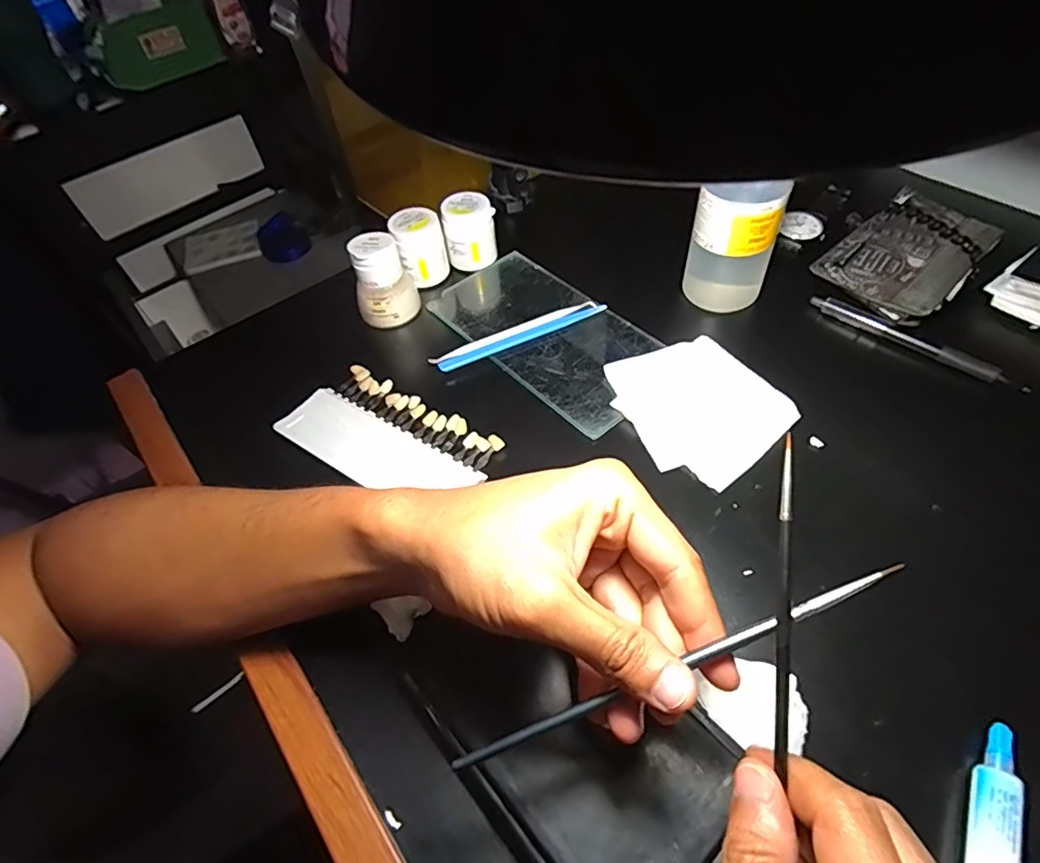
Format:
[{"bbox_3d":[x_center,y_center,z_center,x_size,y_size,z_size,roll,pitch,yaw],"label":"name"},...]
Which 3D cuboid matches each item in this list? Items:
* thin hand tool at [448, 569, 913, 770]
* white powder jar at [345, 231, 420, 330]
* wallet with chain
[{"bbox_3d":[0.054,0.088,0.207,0.177,0.004,0.006,-28,52,6],"label":"thin hand tool"},{"bbox_3d":[-0.111,-0.124,0.458,0.047,0.064,0.042,-5,51,2],"label":"white powder jar"},{"bbox_3d":[0.296,-0.136,0.432,0.102,0.019,0.087,-44,59,-7],"label":"wallet with chain"}]

